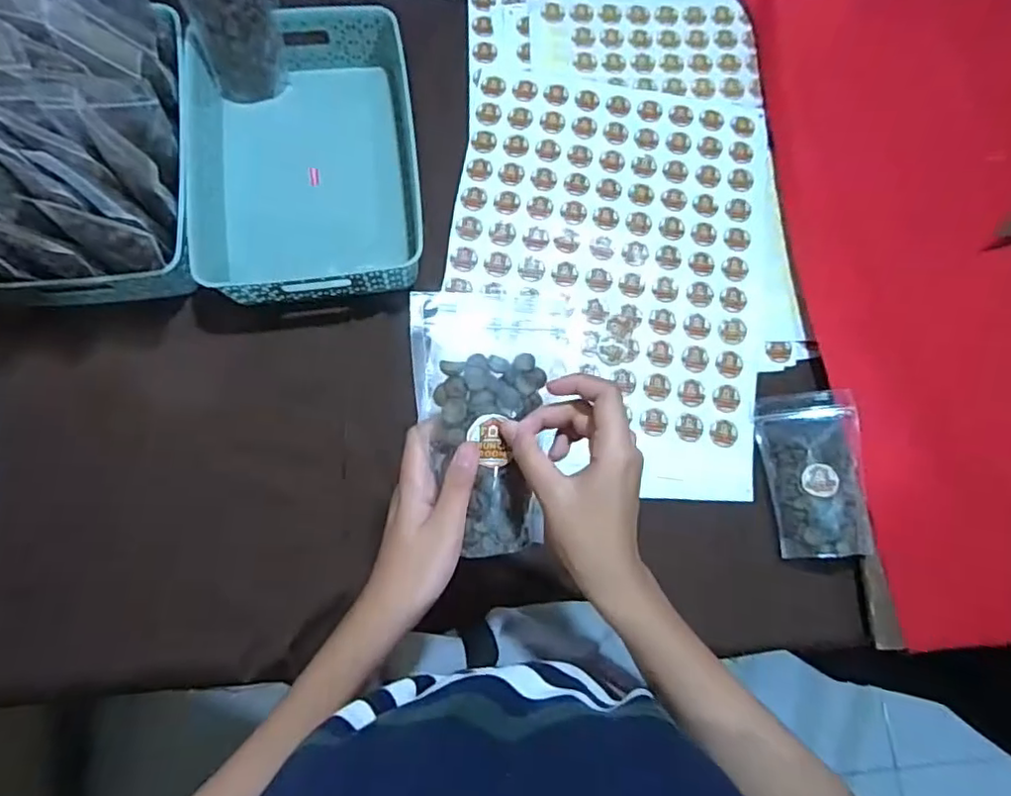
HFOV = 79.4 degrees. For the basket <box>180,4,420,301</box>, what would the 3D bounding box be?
[{"bbox_3d":[-0.222,-0.262,0.671,0.237,0.077,0.315,-8,77,-3],"label":"basket"}]

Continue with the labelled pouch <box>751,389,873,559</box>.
[{"bbox_3d":[0.320,0.074,0.628,0.096,0.033,0.172,-8,73,16],"label":"labelled pouch"}]

